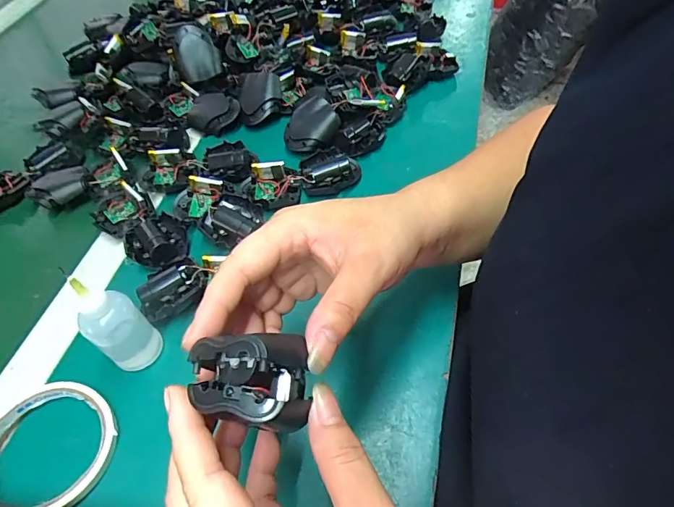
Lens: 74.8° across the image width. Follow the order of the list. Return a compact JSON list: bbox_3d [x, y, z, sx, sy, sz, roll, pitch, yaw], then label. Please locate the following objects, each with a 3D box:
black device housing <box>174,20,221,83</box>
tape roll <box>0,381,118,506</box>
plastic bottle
[{"bbox_3d":[-0.166,-0.236,0.521,0.048,0.059,0.023,-21,24,-13],"label":"black device housing"},{"bbox_3d":[-0.199,0.130,0.307,0.090,0.012,0.079,3,55,8],"label":"tape roll"},{"bbox_3d":[-0.155,0.051,0.314,0.032,0.079,0.035,-5,54,2],"label":"plastic bottle"}]

